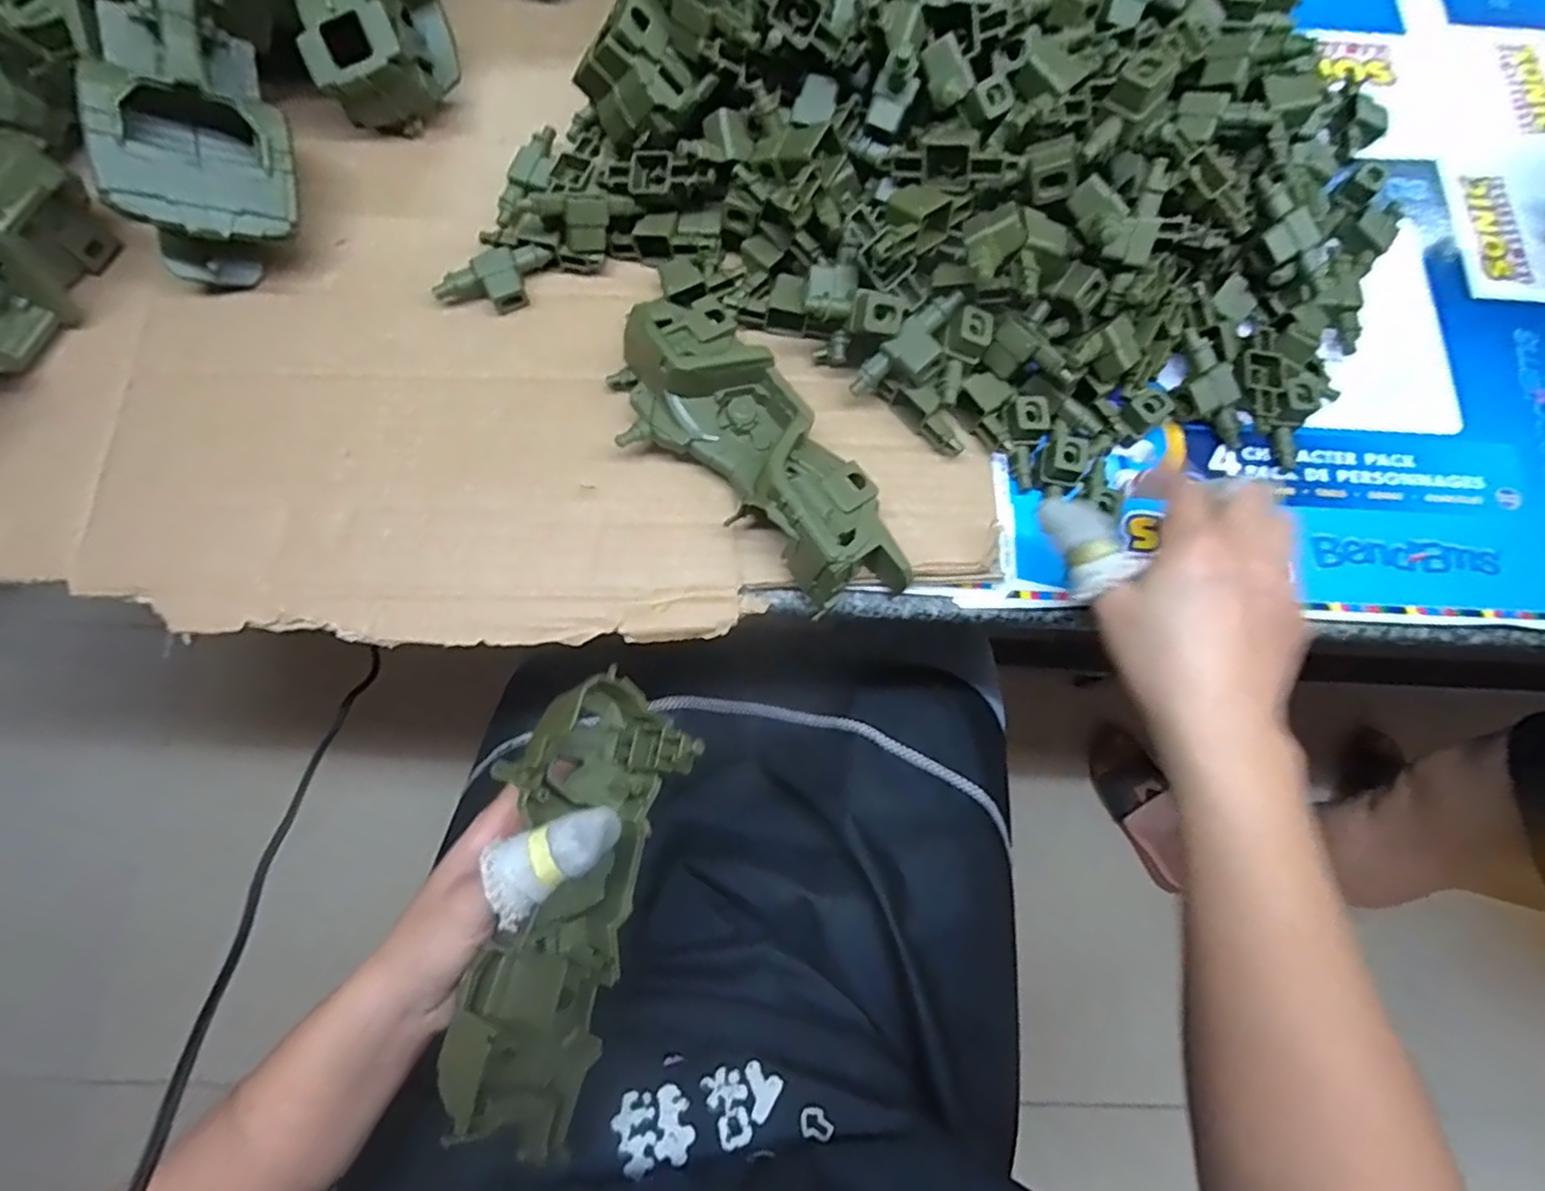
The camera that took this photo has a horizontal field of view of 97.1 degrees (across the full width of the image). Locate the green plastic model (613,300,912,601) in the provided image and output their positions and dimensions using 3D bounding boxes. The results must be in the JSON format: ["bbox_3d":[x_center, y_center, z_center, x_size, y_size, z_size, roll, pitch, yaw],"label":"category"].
[{"bbox_3d":[-0.012,-0.067,0.329,0.075,0.049,0.185,-37,79,-11],"label":"green plastic model"}]

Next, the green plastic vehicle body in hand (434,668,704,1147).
[{"bbox_3d":[-0.085,0.128,0.298,0.068,0.062,0.183,11,70,1],"label":"green plastic vehicle body in hand"}]

